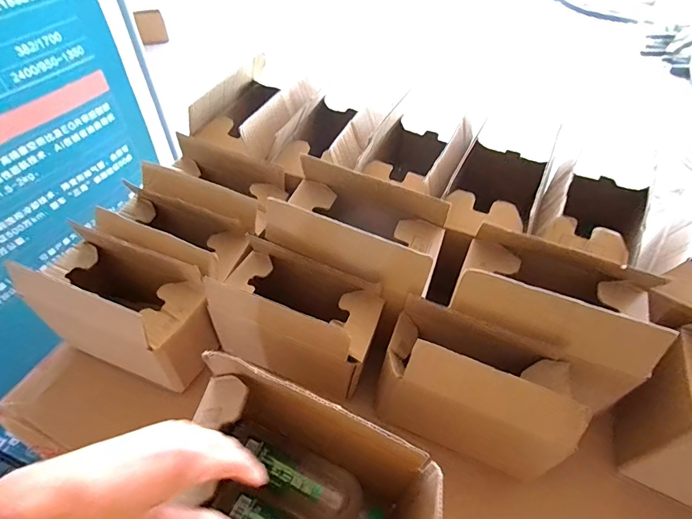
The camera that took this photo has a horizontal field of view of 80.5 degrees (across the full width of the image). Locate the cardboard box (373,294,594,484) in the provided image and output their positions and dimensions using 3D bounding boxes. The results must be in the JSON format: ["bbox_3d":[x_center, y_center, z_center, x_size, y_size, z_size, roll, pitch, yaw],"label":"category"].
[{"bbox_3d":[0.146,0.153,0.488,0.223,0.136,0.115,20,53,13],"label":"cardboard box"}]

